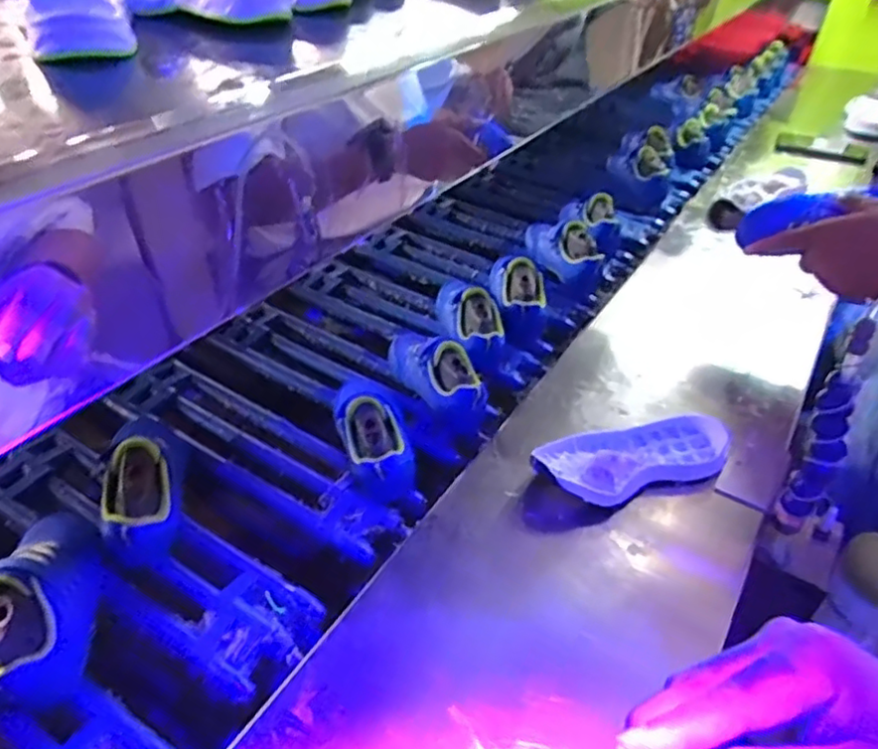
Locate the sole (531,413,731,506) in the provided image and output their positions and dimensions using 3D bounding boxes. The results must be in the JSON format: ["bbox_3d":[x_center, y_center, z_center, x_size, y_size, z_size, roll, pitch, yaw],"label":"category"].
[{"bbox_3d":[0.175,0.073,0.573,0.167,0.030,0.071,-12,44,-18],"label":"sole"}]

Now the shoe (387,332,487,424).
[{"bbox_3d":[0.000,-0.004,0.684,0.066,0.079,0.142,-17,45,-23],"label":"shoe"}]

